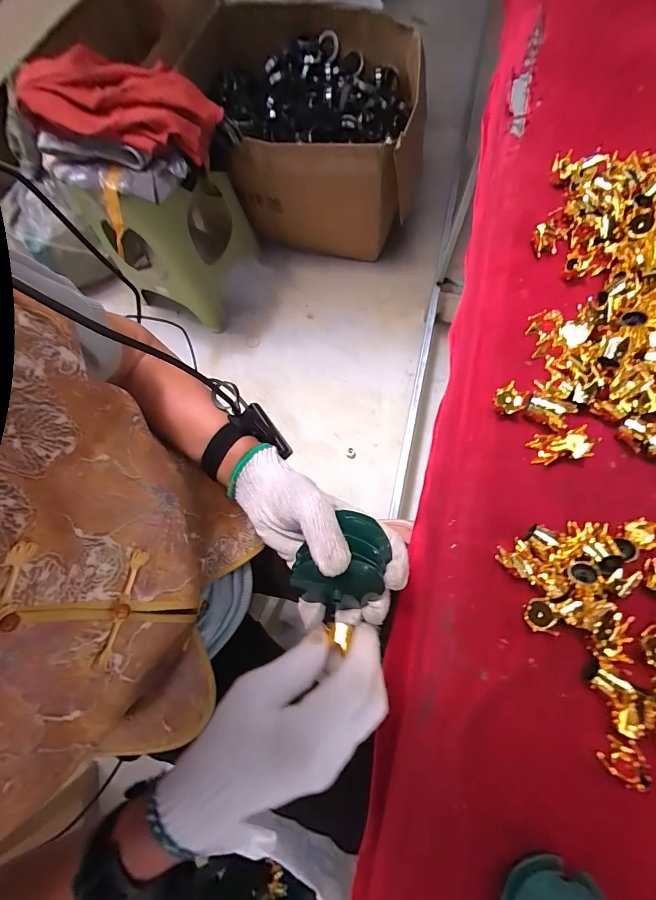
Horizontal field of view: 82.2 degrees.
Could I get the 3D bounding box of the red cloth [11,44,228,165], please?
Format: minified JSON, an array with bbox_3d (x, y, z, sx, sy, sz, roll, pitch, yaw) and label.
[{"bbox_3d":[-0.414,-0.683,0.760,0.359,0.111,0.143,-4,78,-15],"label":"red cloth"}]

